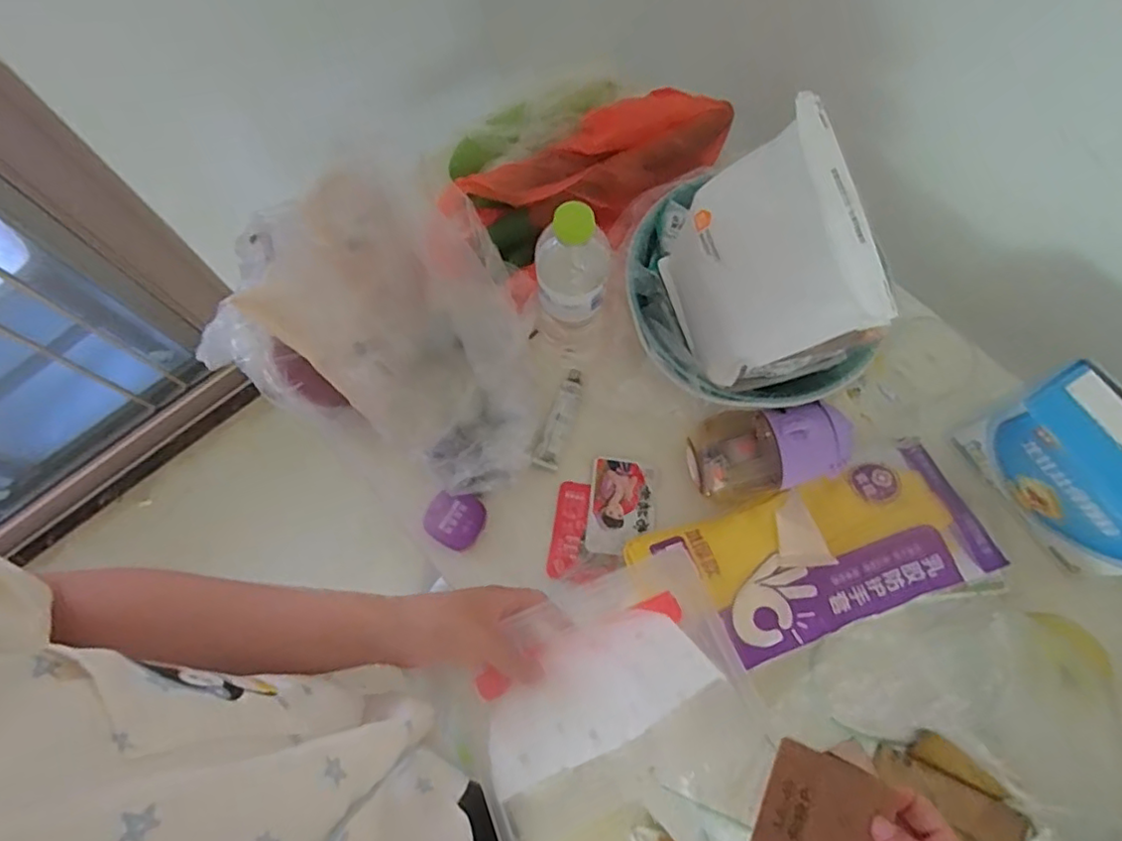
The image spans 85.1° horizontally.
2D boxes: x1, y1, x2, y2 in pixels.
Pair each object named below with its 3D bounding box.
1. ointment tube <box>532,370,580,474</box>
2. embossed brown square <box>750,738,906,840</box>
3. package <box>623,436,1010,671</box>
[{"bbox_3d":[-0.001,-0.001,0.651,0.026,0.014,0.109,16,73,5],"label":"ointment tube"},{"bbox_3d":[0.157,0.243,0.368,0.068,0.008,0.074,15,62,33],"label":"embossed brown square"},{"bbox_3d":[0.234,0.126,0.568,0.298,0.024,0.135,-20,73,-6],"label":"package"}]

